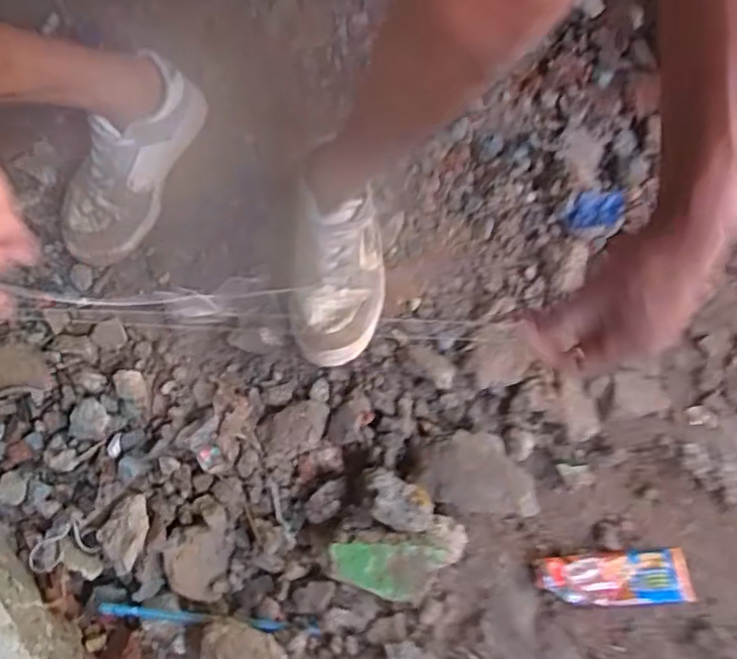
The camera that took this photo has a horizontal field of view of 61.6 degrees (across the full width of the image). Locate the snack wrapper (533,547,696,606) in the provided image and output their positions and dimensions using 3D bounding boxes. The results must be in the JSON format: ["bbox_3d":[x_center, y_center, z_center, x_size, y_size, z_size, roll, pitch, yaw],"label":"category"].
[{"bbox_3d":[0.260,0.261,0.648,0.164,0.019,0.054,-1,69,-3],"label":"snack wrapper"}]

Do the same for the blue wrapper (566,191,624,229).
[{"bbox_3d":[0.276,-0.147,0.745,0.072,0.018,0.039,-12,70,-7],"label":"blue wrapper"}]

